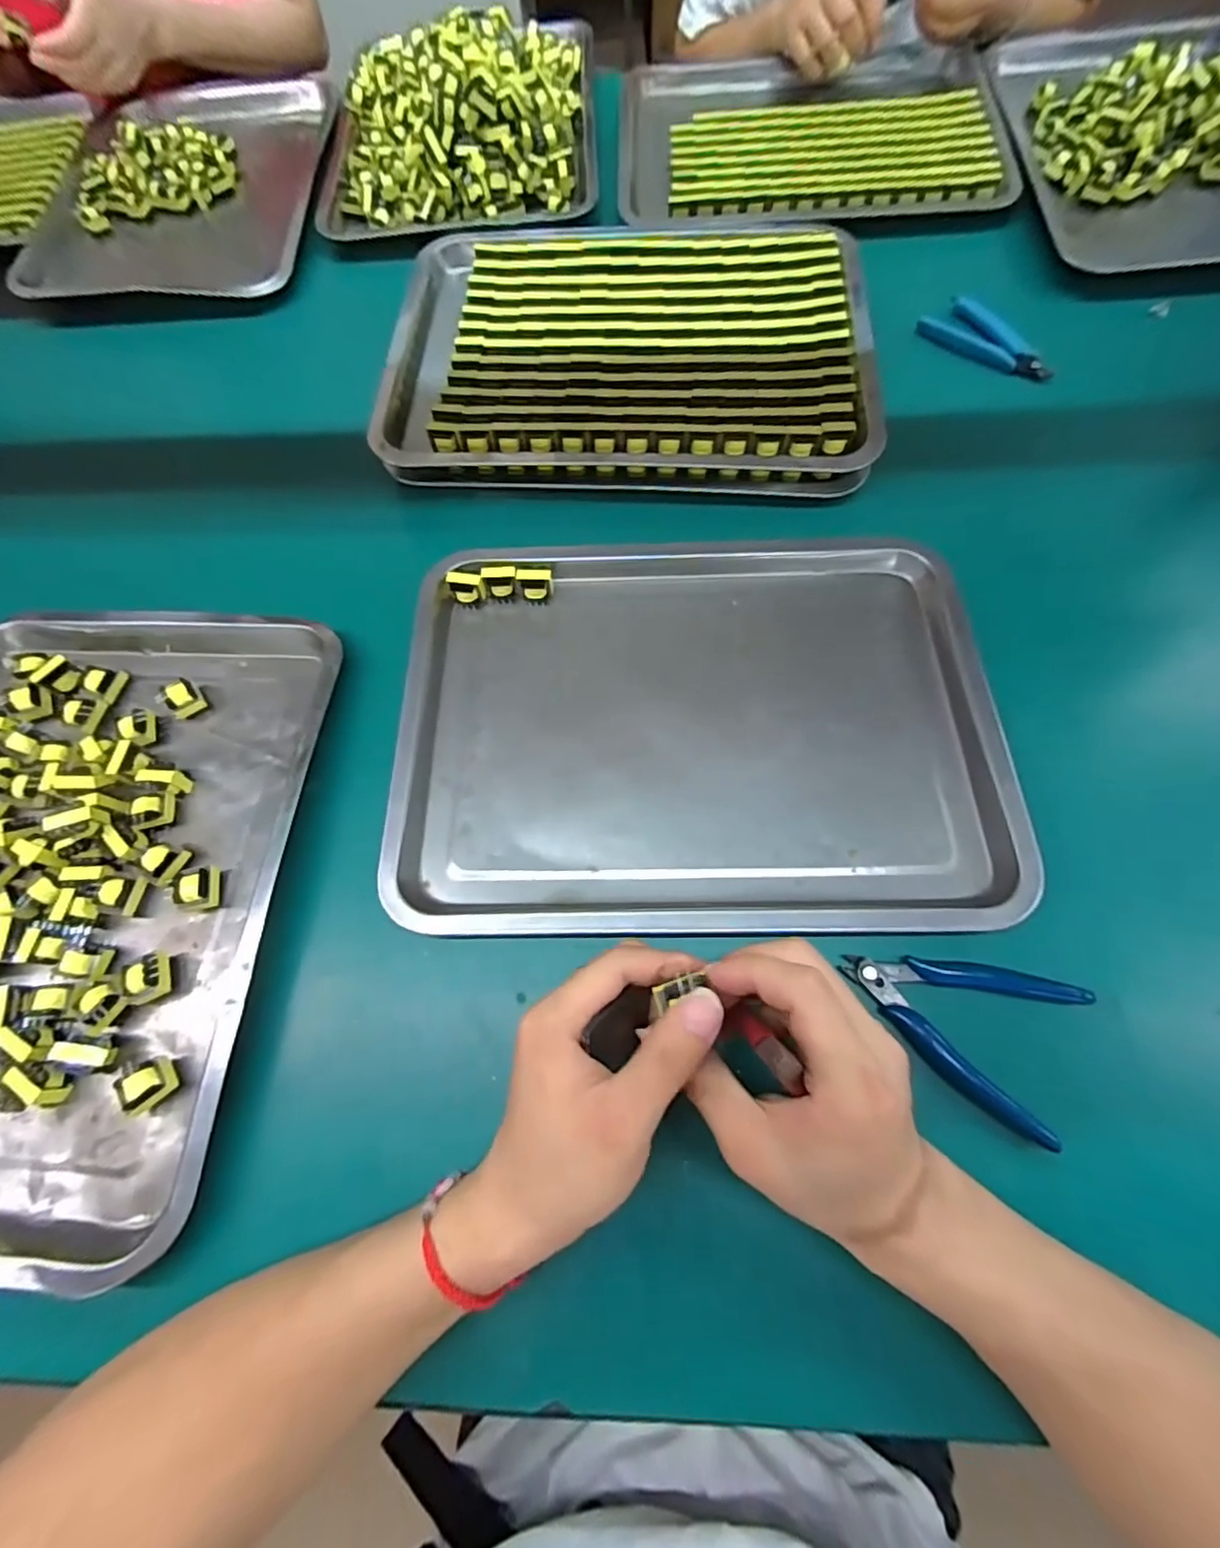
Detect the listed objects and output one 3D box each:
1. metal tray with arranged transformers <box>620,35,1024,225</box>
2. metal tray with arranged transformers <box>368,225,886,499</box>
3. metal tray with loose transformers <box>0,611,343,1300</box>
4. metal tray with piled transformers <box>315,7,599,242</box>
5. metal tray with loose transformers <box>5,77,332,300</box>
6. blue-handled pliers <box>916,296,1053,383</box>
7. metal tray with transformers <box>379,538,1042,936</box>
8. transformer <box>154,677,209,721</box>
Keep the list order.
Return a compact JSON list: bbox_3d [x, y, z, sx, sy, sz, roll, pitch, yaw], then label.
[{"bbox_3d":[0.207,-0.692,0.630,0.388,0.033,0.310,-1,69,3],"label":"metal tray with arranged transformers"},{"bbox_3d":[0.015,-0.358,0.496,0.389,0.042,0.280,5,69,5],"label":"metal tray with arranged transformers"},{"bbox_3d":[-0.338,0.062,0.363,0.292,0.035,0.395,0,69,3],"label":"metal tray with loose transformers"},{"bbox_3d":[-0.162,-0.729,0.639,0.286,0.074,0.335,-1,69,2],"label":"metal tray with piled transformers"},{"bbox_3d":[-0.467,-0.667,0.668,0.297,0.049,0.406,-2,68,0],"label":"metal tray with loose transformers"},{"bbox_3d":[0.334,-0.382,0.514,0.120,0.016,0.042,39,76,16],"label":"blue-handled pliers"},{"bbox_3d":[0.049,-0.046,0.392,0.370,0.034,0.295,0,68,1],"label":"metal tray with transformers"},{"bbox_3d":[-0.299,-0.053,0.410,0.017,0.023,0.023,42,77,17],"label":"transformer"}]

